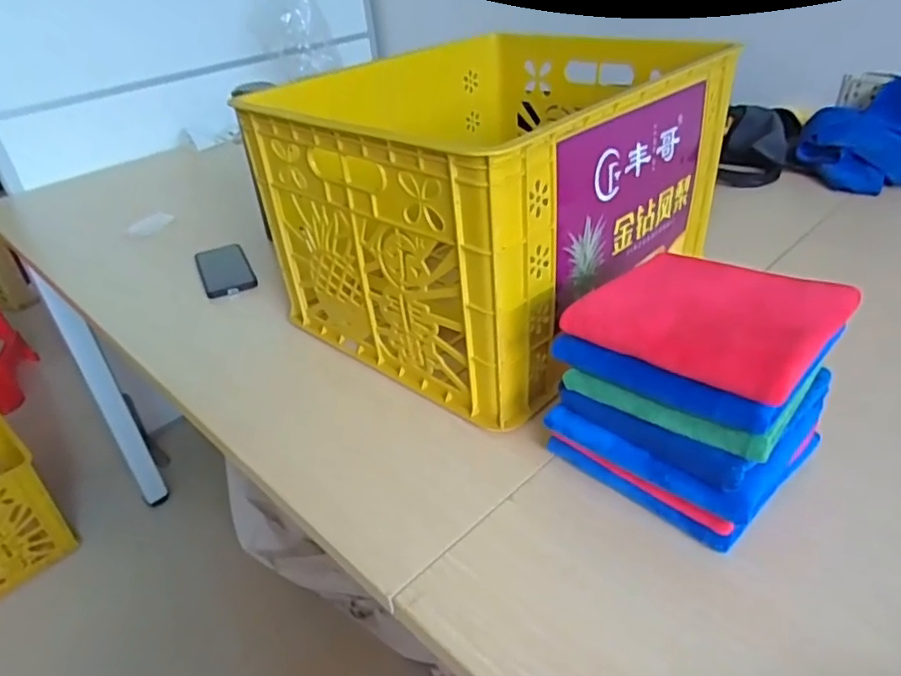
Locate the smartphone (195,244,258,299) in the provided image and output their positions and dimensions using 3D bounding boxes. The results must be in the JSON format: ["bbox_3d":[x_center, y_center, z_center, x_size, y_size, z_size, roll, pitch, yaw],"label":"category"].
[{"bbox_3d":[-0.354,-0.109,0.985,0.075,0.012,0.165,-18,35,-19],"label":"smartphone"}]

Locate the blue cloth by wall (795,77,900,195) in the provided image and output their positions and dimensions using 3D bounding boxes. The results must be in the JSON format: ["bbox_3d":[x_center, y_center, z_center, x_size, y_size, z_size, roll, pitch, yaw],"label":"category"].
[{"bbox_3d":[0.754,-0.338,1.109,0.226,0.065,0.231,-12,64,8],"label":"blue cloth by wall"}]

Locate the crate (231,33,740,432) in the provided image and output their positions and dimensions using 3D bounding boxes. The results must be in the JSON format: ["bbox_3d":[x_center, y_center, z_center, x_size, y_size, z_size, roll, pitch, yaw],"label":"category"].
[{"bbox_3d":[0.075,-0.176,0.785,0.373,0.283,0.478,25,43,38],"label":"crate"}]

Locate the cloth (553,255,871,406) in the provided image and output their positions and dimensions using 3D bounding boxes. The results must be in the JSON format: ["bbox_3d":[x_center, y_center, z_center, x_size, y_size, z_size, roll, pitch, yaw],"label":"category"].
[{"bbox_3d":[0.200,-0.025,0.480,0.159,0.024,0.155,26,43,38],"label":"cloth"}]

